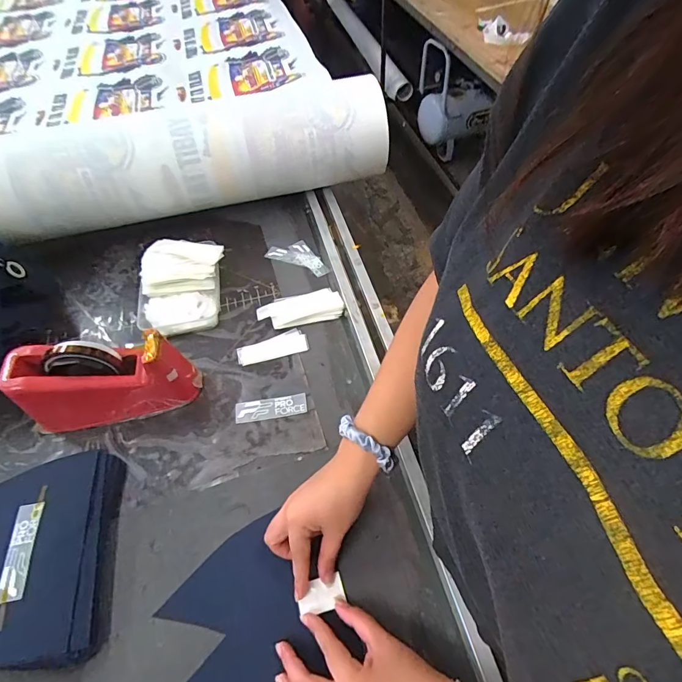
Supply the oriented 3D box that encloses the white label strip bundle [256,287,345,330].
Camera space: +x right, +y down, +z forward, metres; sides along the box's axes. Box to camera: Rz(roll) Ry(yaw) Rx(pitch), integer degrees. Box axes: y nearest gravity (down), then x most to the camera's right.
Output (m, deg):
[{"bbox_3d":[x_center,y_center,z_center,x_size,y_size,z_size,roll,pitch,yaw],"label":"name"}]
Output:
[{"bbox_3d":[-0.062,-0.049,0.633,0.127,0.017,0.054,-14,57,-7],"label":"white label strip bundle"}]

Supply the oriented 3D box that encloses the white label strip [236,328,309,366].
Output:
[{"bbox_3d":[-0.101,0.009,0.604,0.102,0.004,0.038,-17,57,-8],"label":"white label strip"}]

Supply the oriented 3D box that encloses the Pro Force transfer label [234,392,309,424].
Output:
[{"bbox_3d":[-0.093,0.089,0.552,0.093,0.004,0.029,-8,60,-5],"label":"Pro Force transfer label"}]

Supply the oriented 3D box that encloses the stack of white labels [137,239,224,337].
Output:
[{"bbox_3d":[-0.251,-0.088,0.650,0.125,0.052,0.169,-3,56,1],"label":"stack of white labels"}]

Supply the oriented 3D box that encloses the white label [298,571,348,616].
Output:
[{"bbox_3d":[-0.021,0.266,0.432,0.049,0.005,0.031,-14,57,-7],"label":"white label"}]

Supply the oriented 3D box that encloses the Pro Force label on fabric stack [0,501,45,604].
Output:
[{"bbox_3d":[-0.338,0.220,0.434,0.027,0.005,0.093,-10,56,-4],"label":"Pro Force label on fabric stack"}]

